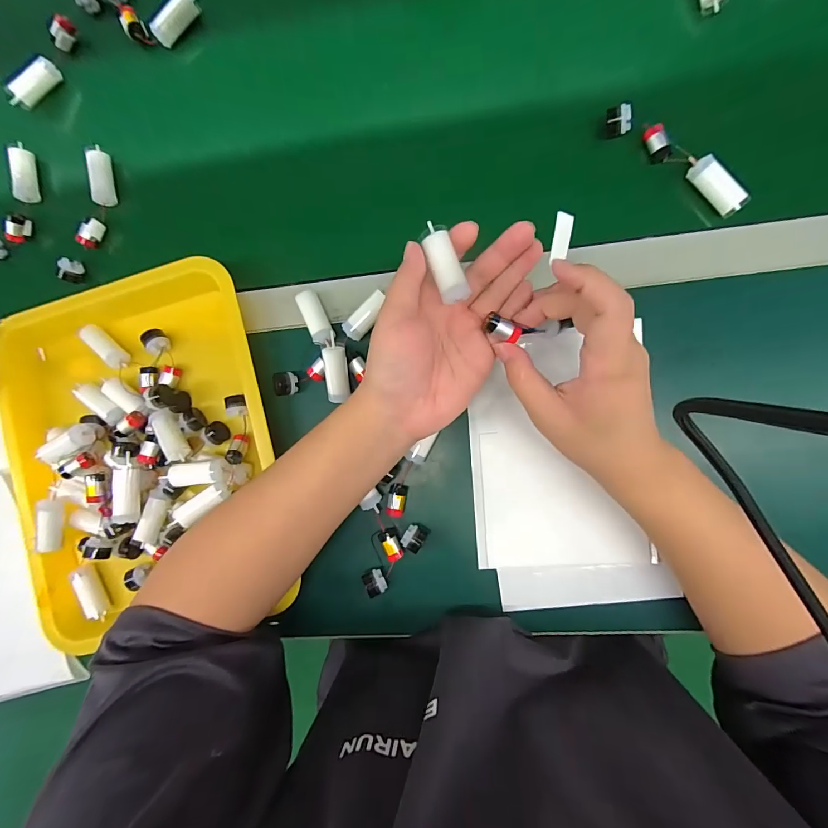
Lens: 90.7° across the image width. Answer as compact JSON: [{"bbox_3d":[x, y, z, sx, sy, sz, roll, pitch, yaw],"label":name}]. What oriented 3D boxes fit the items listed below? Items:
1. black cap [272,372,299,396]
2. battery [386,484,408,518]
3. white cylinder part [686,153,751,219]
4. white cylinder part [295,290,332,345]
[{"bbox_3d":[-0.117,-0.028,0.377,0.016,0.021,0.021,-3,90,5],"label":"black cap"},{"bbox_3d":[-0.016,0.078,0.372,0.015,0.016,0.027,9,91,5],"label":"battery"},{"bbox_3d":[0.251,-0.189,0.338,0.017,0.017,0.051,-41,87,4],"label":"white cylinder part"},{"bbox_3d":[-0.091,-0.089,0.382,0.018,0.019,0.050,-21,89,5],"label":"white cylinder part"}]

